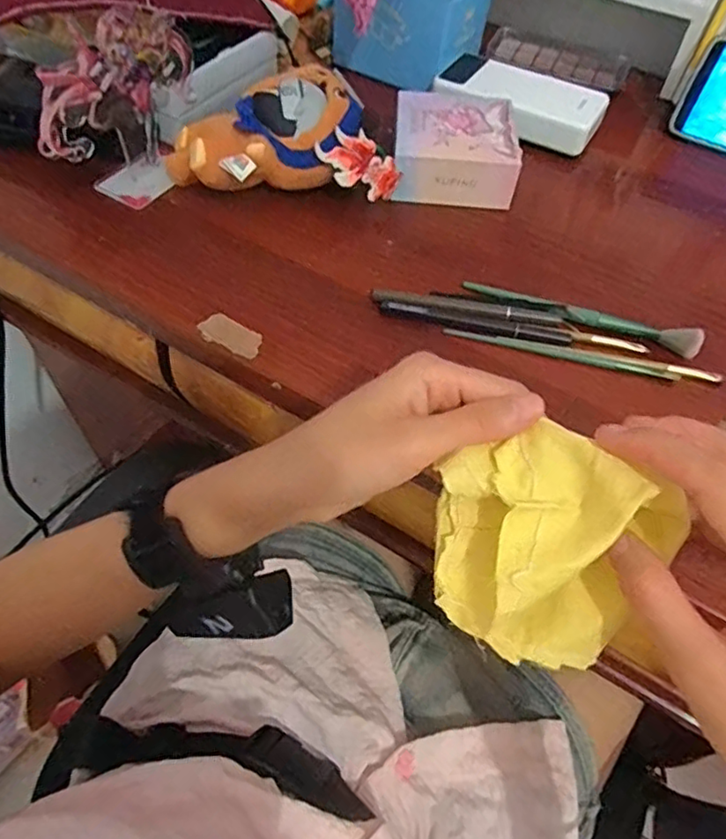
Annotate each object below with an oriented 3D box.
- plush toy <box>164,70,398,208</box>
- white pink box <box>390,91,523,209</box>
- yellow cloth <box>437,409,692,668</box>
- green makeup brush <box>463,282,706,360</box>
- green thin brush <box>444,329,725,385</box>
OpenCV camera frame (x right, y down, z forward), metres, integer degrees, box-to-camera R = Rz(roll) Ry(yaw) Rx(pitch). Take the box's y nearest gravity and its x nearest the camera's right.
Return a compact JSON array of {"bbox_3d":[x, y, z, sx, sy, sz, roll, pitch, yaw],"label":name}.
[{"bbox_3d":[-0.063,-0.213,0.448,0.161,0.055,0.092,-8,56,-9],"label":"plush toy"},{"bbox_3d":[0.073,-0.219,0.480,0.093,0.039,0.098,4,55,-1],"label":"white pink box"},{"bbox_3d":[0.072,0.052,0.248,0.086,0.040,0.093,35,100,20],"label":"yellow cloth"},{"bbox_3d":[0.146,-0.072,0.401,0.156,0.015,0.016,17,56,8],"label":"green makeup brush"},{"bbox_3d":[0.141,-0.040,0.387,0.174,0.007,0.012,10,55,3],"label":"green thin brush"}]

